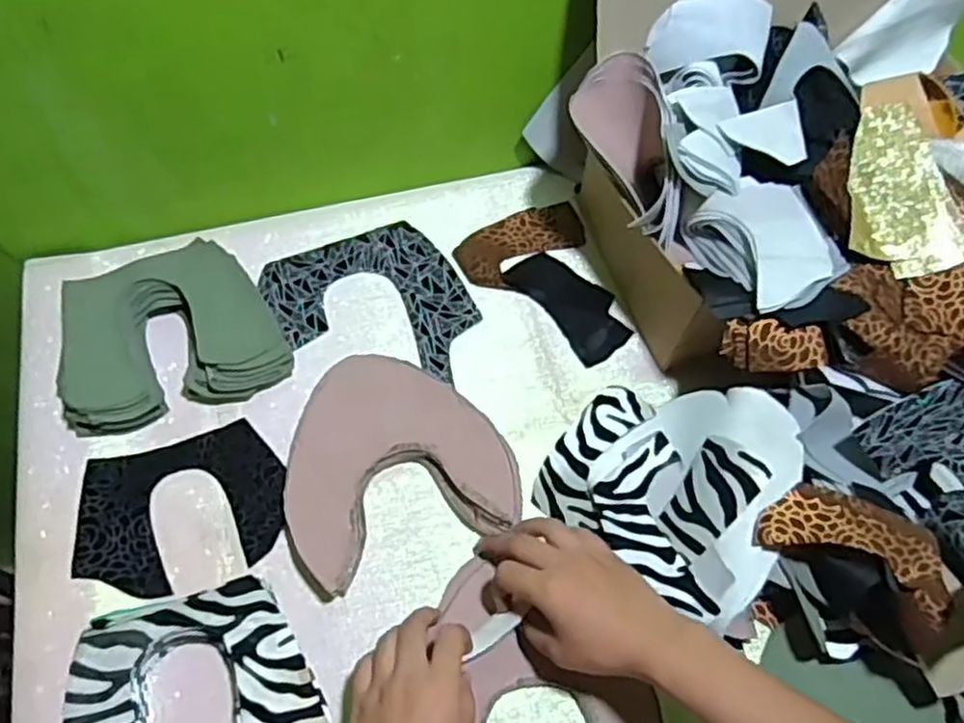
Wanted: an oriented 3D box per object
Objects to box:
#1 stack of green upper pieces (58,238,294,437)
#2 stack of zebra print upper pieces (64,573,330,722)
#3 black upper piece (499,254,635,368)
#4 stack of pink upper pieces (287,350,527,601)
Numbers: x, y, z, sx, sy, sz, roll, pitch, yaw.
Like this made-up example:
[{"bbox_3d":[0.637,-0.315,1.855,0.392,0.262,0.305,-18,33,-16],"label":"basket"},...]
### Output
[{"bbox_3d":[-0.260,-0.018,0.612,0.167,0.051,0.135,-26,65,-15],"label":"stack of green upper pieces"},{"bbox_3d":[-0.190,0.223,0.493,0.158,0.043,0.131,-14,63,-10],"label":"stack of zebra print upper pieces"},{"bbox_3d":[0.079,-0.051,0.662,0.059,0.009,0.115,-37,70,-14],"label":"black upper piece"},{"bbox_3d":[-0.072,0.074,0.583,0.169,0.024,0.165,-19,64,-12],"label":"stack of pink upper pieces"}]

